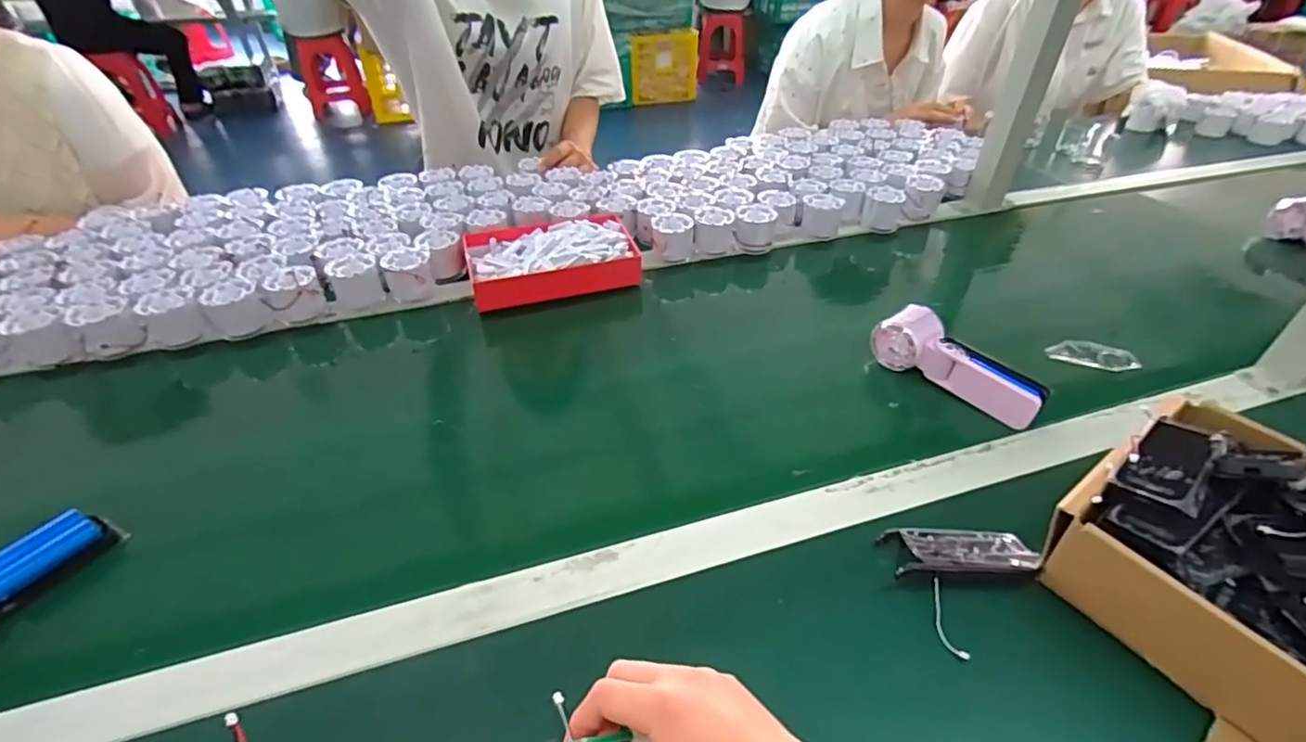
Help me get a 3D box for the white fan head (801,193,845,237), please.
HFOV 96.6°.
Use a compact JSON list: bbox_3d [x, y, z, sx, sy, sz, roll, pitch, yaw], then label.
[{"bbox_3d":[0.245,-0.229,0.852,0.060,0.049,0.059,6,38,8],"label":"white fan head"}]

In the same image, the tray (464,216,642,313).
[{"bbox_3d":[-0.133,-0.149,0.763,0.210,0.050,0.142,-12,39,-14],"label":"tray"}]

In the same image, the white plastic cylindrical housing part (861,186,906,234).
[{"bbox_3d":[0.344,-0.241,0.870,0.054,0.054,0.049,17,41,20],"label":"white plastic cylindrical housing part"}]

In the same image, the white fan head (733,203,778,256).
[{"bbox_3d":[0.144,-0.200,0.822,0.057,0.055,0.060,6,38,7],"label":"white fan head"}]

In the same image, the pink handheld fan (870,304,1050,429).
[{"bbox_3d":[0.308,-0.009,0.588,0.163,0.058,0.041,31,48,34],"label":"pink handheld fan"}]

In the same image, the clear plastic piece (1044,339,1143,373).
[{"bbox_3d":[0.489,-0.018,0.648,0.091,0.012,0.036,12,39,14],"label":"clear plastic piece"}]

